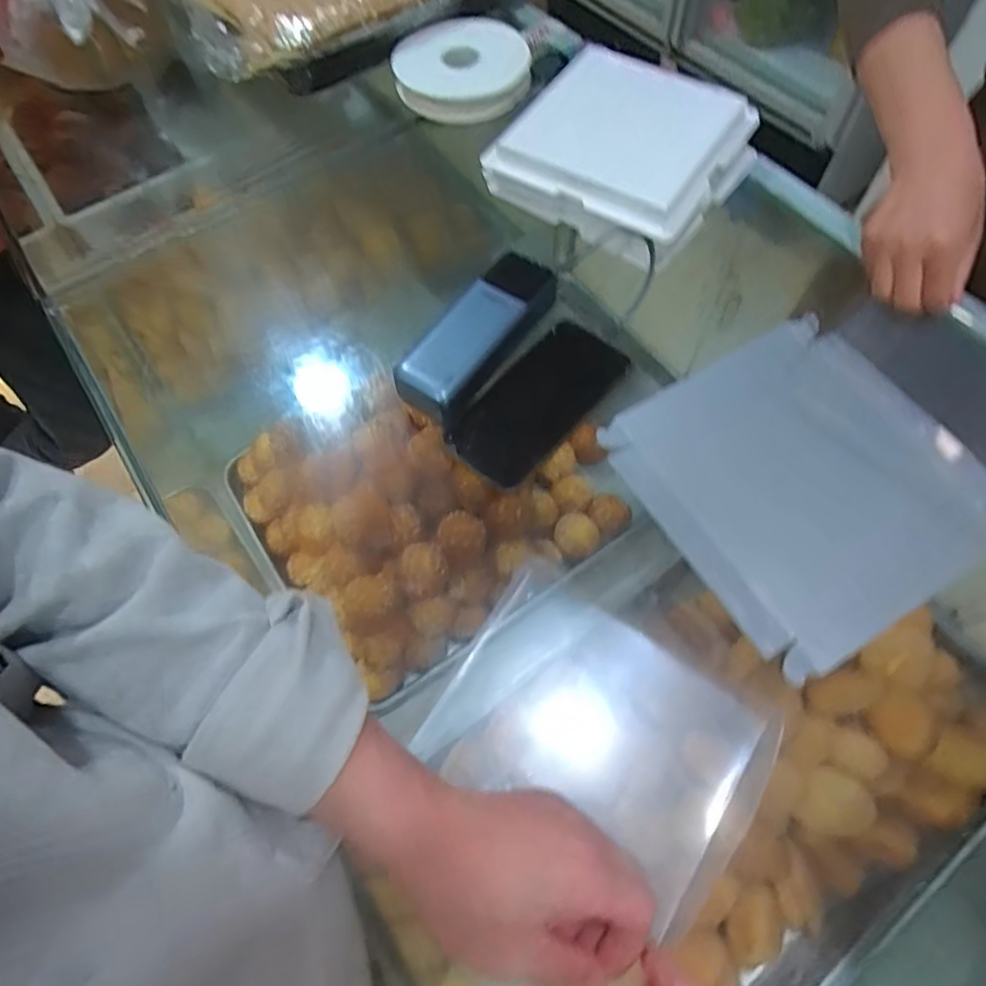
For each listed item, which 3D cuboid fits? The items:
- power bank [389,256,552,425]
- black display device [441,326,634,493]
[{"bbox_3d":[-0.013,-0.124,0.481,0.053,0.032,0.148,35,69,18],"label":"power bank"},{"bbox_3d":[0.038,-0.076,0.484,0.075,0.016,0.156,37,70,19],"label":"black display device"}]

